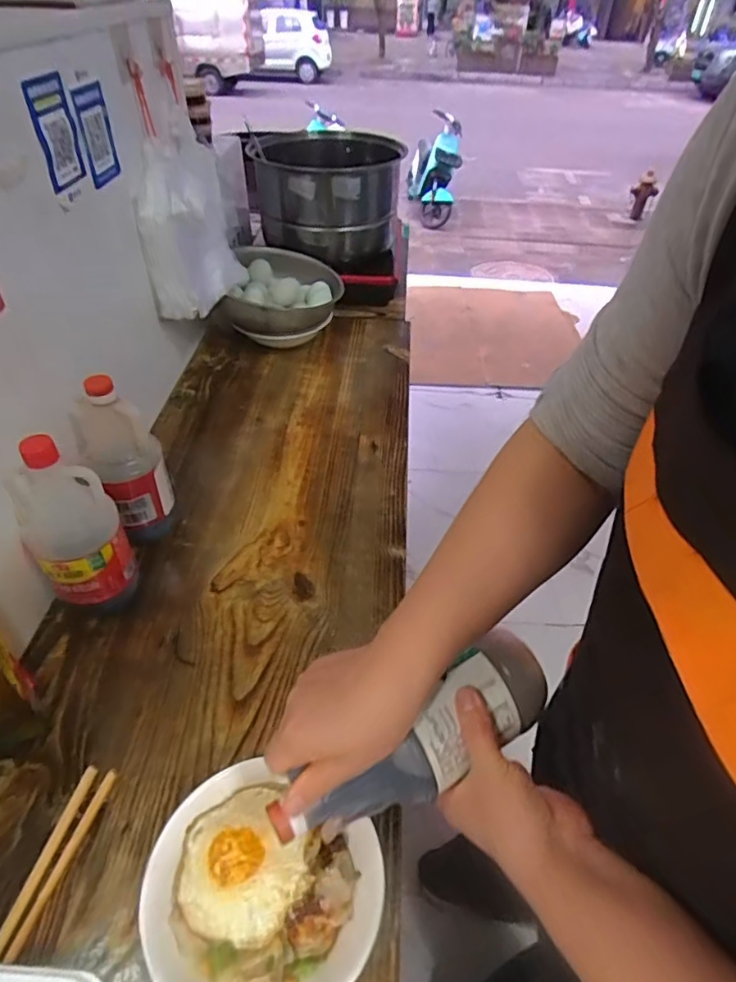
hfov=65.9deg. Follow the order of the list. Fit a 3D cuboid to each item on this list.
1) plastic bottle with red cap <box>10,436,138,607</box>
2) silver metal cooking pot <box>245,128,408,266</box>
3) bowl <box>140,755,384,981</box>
[{"bbox_3d":[-0.286,0.042,0.558,0.081,0.206,0.069,-23,49,-25],"label":"plastic bottle with red cap"},{"bbox_3d":[-0.079,-0.581,1.119,0.272,0.165,0.253,2,44,-1],"label":"silver metal cooking pot"},{"bbox_3d":[-0.077,0.288,0.402,0.157,0.067,0.143,2,44,-1],"label":"bowl"}]

